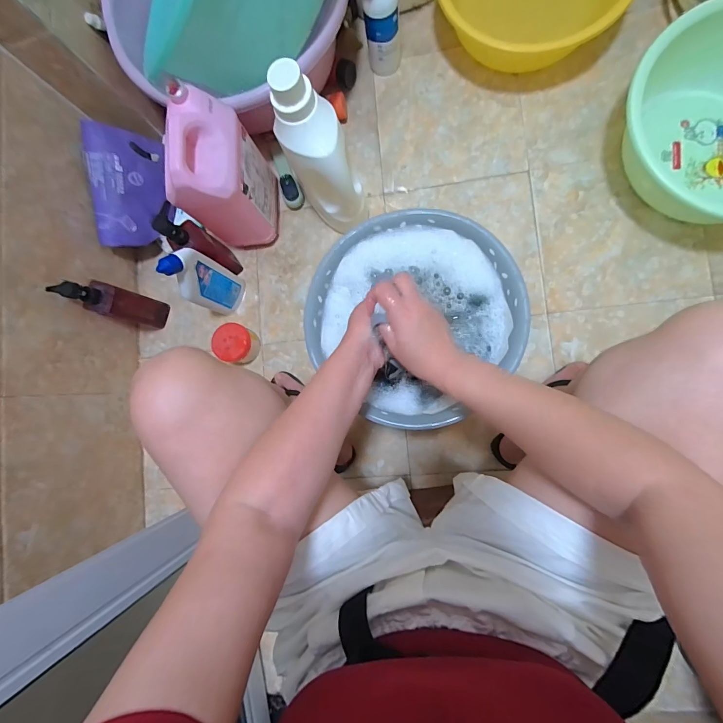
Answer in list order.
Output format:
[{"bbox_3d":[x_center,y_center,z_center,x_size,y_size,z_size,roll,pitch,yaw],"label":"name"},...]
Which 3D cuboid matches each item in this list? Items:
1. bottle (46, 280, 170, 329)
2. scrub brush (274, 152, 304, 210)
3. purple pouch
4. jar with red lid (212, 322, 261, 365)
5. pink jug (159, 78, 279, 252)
[{"bbox_3d":[-0.414,-0.098,0.617,0.044,0.205,0.053,15,89,9],"label":"bottle"},{"bbox_3d":[-0.147,-0.357,0.705,0.041,0.042,0.116,-23,83,7],"label":"scrub brush"},{"bbox_3d":[-0.406,-0.306,0.645,0.035,0.135,0.188,12,111,37],"label":"purple pouch"},{"bbox_3d":[-0.231,-0.032,0.677,0.064,0.077,0.069,-1,86,9],"label":"jar with red lid"},{"bbox_3d":[-0.220,-0.300,0.613,0.091,0.241,0.157,5,87,9],"label":"pink jug"}]

